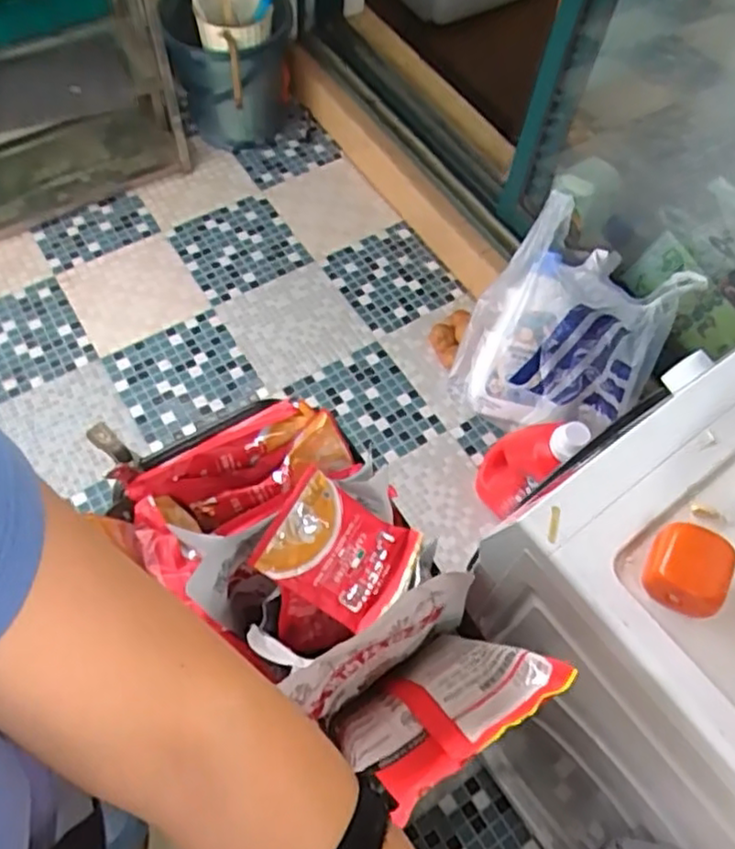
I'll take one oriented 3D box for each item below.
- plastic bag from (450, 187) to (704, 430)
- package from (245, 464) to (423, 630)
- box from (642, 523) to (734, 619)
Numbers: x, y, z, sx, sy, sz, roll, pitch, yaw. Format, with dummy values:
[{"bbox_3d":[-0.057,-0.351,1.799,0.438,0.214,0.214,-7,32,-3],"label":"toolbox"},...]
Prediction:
[{"bbox_3d":[0.405,-0.176,1.466,0.371,0.433,0.320,24,62,10],"label":"plastic bag"},{"bbox_3d":[-0.023,0.096,0.528,0.106,0.019,0.083,31,82,1],"label":"package"},{"bbox_3d":[0.257,0.115,0.557,0.059,0.041,0.066,29,63,12],"label":"box"}]

